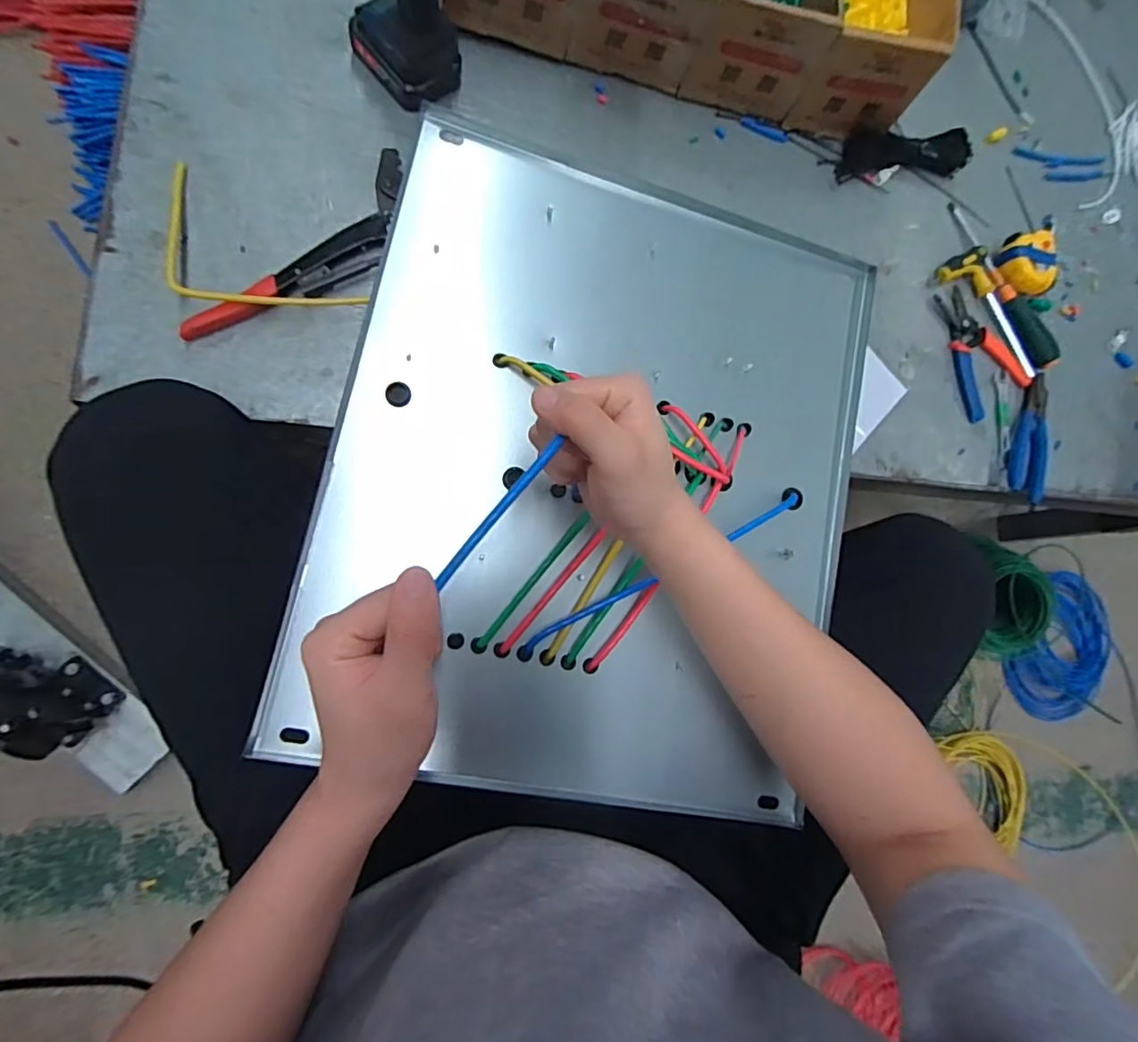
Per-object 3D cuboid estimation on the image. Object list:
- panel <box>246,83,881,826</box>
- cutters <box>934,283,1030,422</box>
[{"bbox_3d":[0.036,-0.043,0.470,0.424,0.021,0.514,13,82,-12],"label":"panel"},{"bbox_3d":[0.469,-0.196,0.664,0.095,0.013,0.143,-36,88,-8],"label":"cutters"}]

